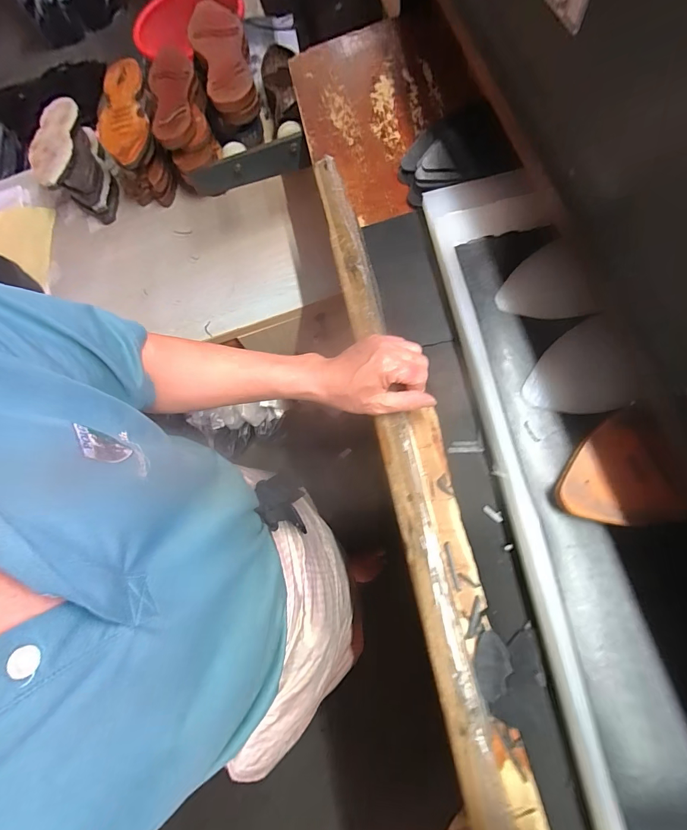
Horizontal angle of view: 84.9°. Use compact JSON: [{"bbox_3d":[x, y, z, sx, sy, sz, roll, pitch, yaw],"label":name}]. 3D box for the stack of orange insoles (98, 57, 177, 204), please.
[{"bbox_3d":[-0.468,-0.620,0.854,0.114,0.157,0.293,-19,70,-6],"label":"stack of orange insoles"}]

